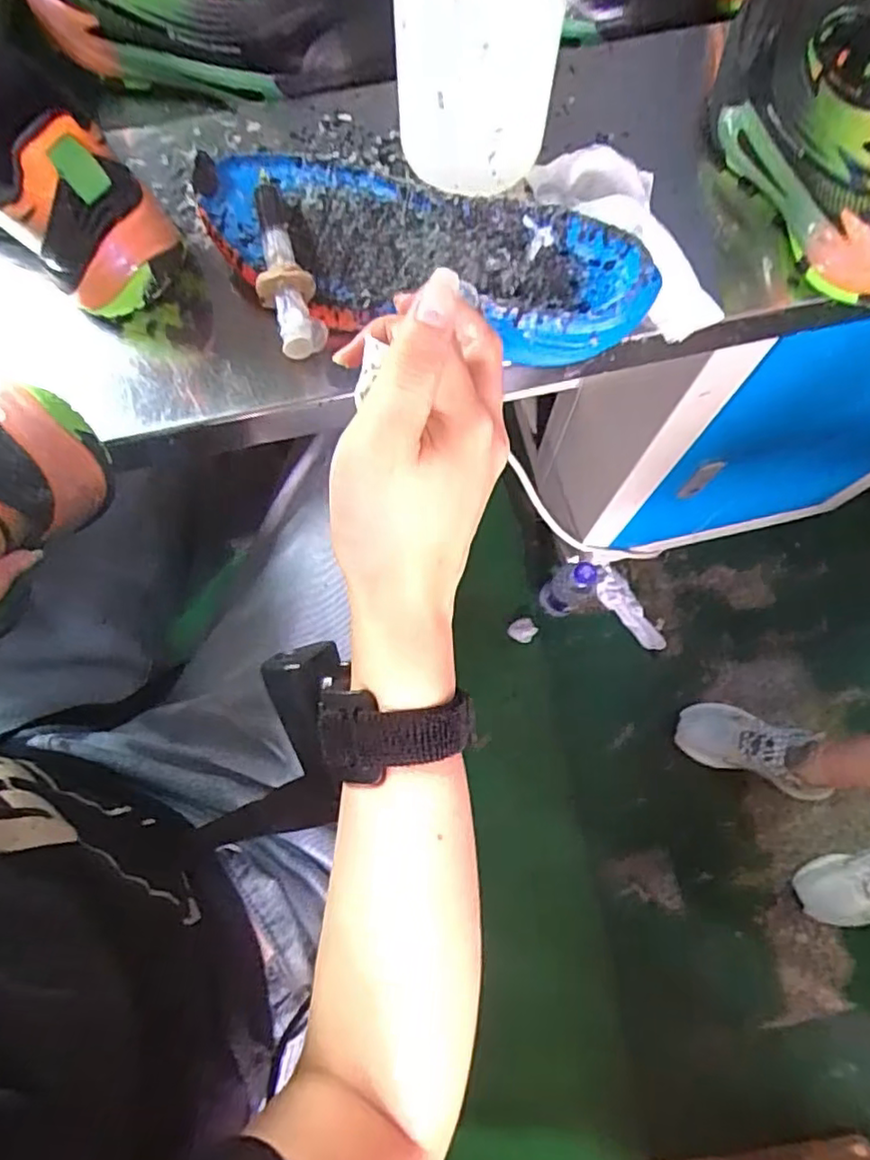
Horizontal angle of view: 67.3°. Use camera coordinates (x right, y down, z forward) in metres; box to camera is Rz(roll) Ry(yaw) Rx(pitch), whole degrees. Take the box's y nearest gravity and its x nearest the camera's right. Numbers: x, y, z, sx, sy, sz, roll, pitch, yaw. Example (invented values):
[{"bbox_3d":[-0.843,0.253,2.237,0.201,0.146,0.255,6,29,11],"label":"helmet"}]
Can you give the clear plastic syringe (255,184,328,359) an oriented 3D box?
[{"bbox_3d":[-0.088,-0.175,0.376,0.029,0.036,0.108,-19,74,-4],"label":"clear plastic syringe"}]

